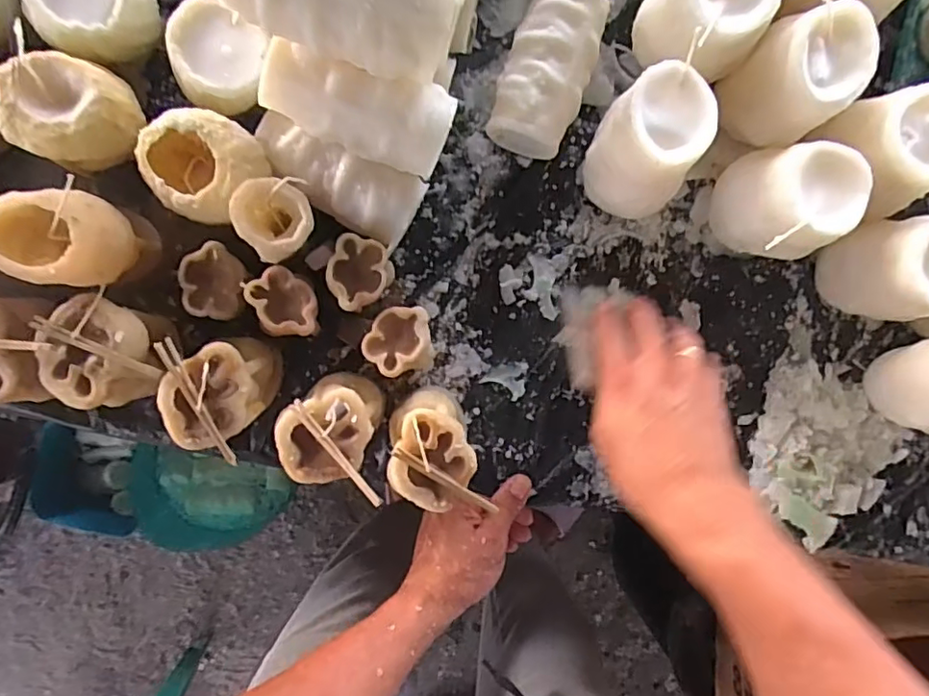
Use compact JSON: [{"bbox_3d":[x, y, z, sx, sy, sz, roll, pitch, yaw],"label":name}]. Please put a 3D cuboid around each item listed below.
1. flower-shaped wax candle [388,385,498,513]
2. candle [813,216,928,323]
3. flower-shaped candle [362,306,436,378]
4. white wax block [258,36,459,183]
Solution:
[{"bbox_3d":[-0.024,0.072,0.435,0.060,0.083,0.073,-4,95,-3],"label":"flower-shaped wax candle"},{"bbox_3d":[0.328,-0.058,0.443,0.069,0.102,0.073,-5,95,-3],"label":"candle"},{"bbox_3d":[-0.049,-0.006,0.446,0.049,0.063,0.050,0,95,-4],"label":"flower-shaped candle"},{"bbox_3d":[-0.068,-0.155,0.373,0.117,0.050,0.054,17,93,-5],"label":"white wax block"}]

